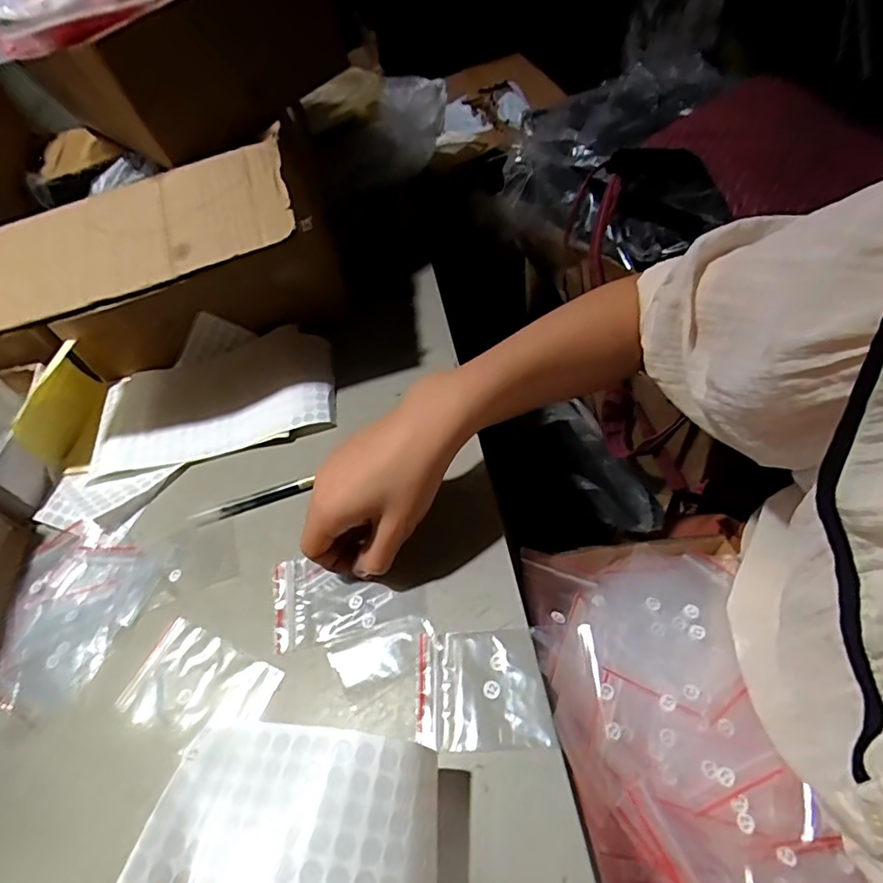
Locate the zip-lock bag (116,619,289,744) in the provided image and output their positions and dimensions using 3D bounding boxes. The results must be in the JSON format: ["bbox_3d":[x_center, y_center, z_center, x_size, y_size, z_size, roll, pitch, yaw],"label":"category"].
[{"bbox_3d":[-0.166,0.171,0.367,0.109,0.009,0.066,12,58,25],"label":"zip-lock bag"}]

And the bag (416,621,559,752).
[{"bbox_3d":[0.024,0.147,0.322,0.076,0.004,0.068,-5,48,9],"label":"bag"}]

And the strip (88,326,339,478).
[{"bbox_3d":[-0.229,-0.046,0.539,0.240,0.029,0.140,-15,49,3],"label":"strip"}]

